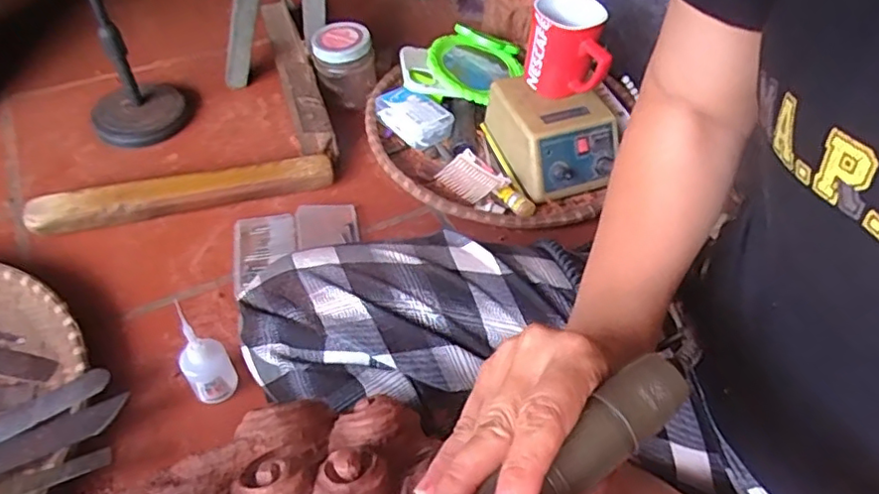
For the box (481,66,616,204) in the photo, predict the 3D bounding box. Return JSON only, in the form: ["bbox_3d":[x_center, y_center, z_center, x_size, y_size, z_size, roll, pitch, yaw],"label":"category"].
[{"bbox_3d":[0.134,-0.137,0.701,0.117,0.066,0.135,-14,51,-16],"label":"box"}]

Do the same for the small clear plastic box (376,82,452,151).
[{"bbox_3d":[-0.030,-0.161,0.723,0.060,0.032,0.082,-28,56,-25],"label":"small clear plastic box"}]

